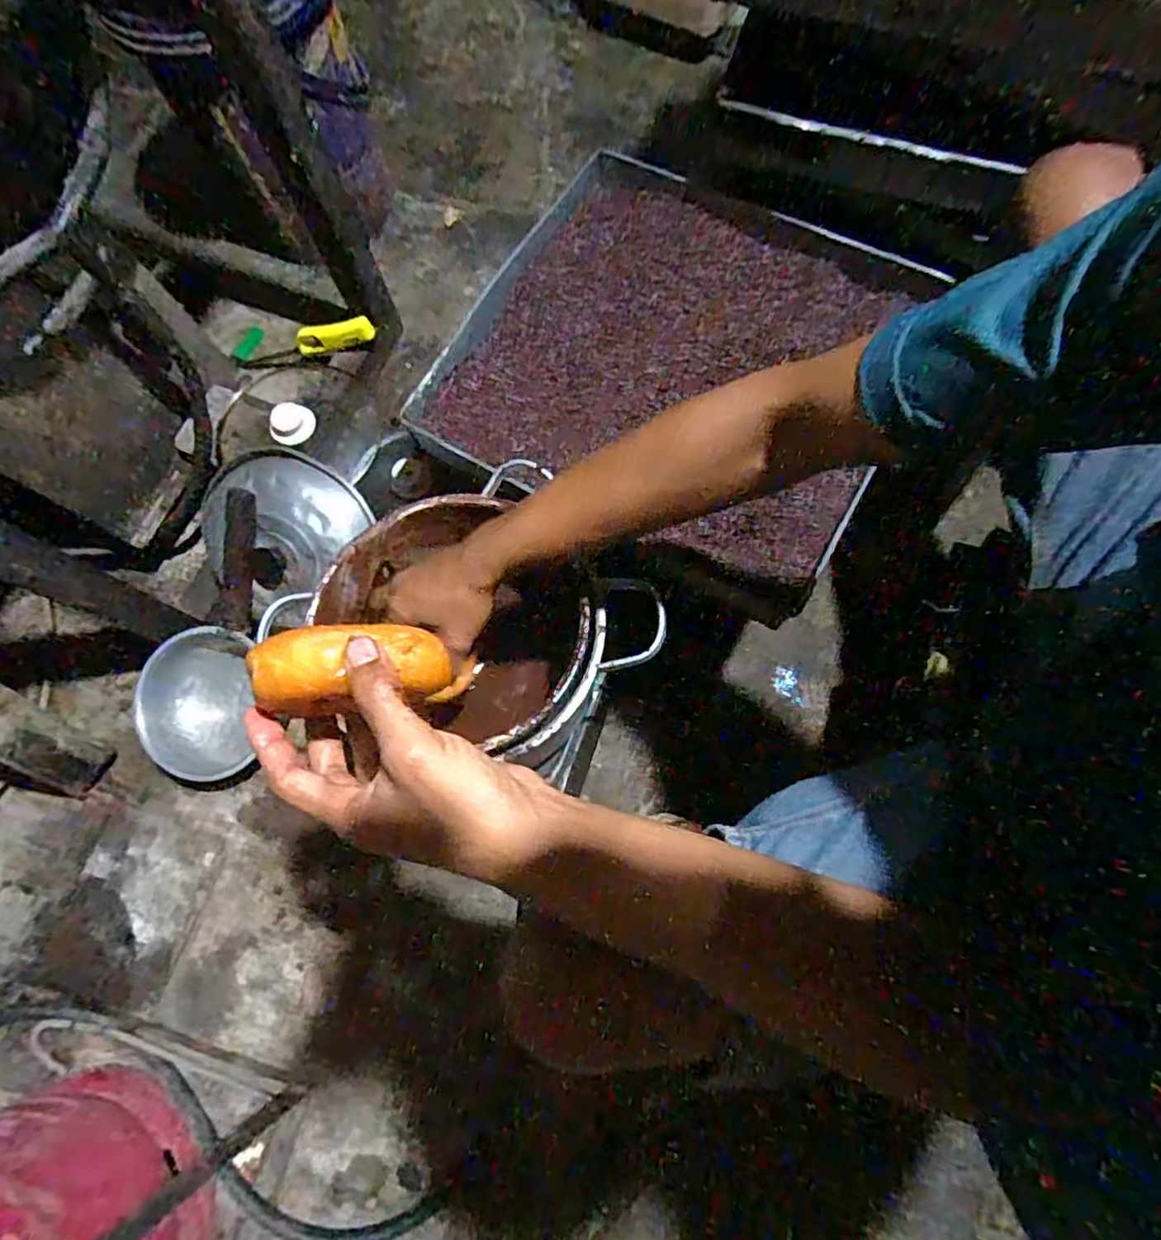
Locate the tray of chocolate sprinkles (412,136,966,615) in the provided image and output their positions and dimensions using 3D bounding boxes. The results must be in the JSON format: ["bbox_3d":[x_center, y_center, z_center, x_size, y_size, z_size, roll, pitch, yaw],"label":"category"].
[{"bbox_3d":[0.106,-0.287,0.726,0.466,0.065,0.438,28,75,8],"label":"tray of chocolate sprinkles"}]

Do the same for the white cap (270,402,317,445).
[{"bbox_3d":[-0.384,-0.261,0.865,0.055,0.018,0.054,-1,72,2],"label":"white cap"}]

